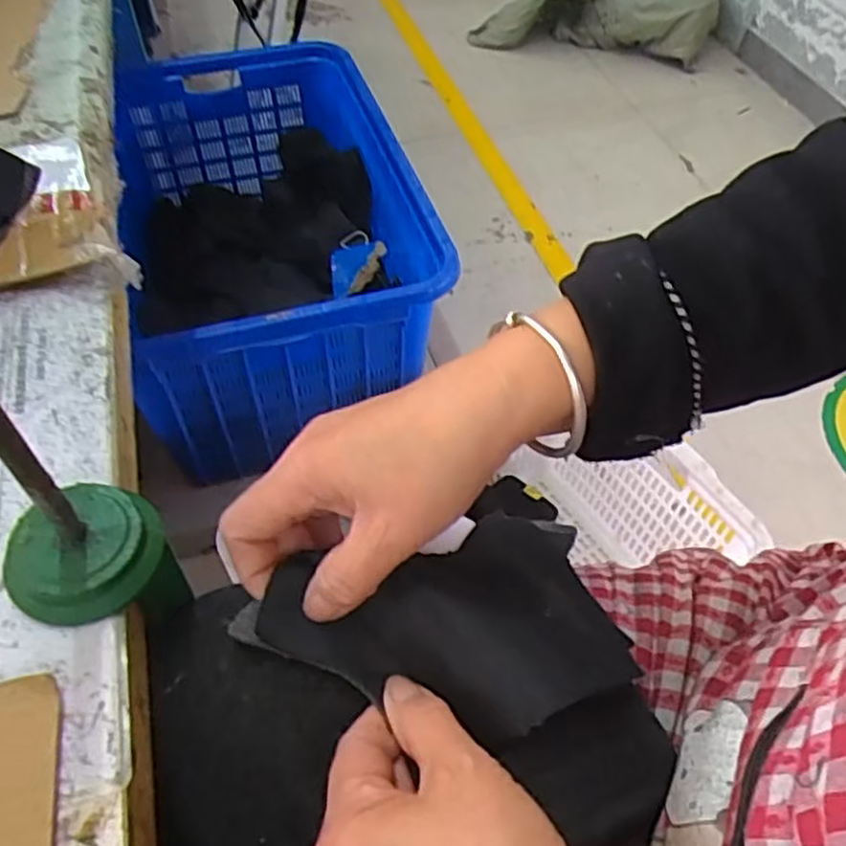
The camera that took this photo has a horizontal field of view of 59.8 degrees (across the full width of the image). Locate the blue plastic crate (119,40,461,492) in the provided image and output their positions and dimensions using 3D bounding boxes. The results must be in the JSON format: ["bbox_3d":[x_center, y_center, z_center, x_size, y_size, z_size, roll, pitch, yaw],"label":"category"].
[{"bbox_3d":[-0.280,-0.312,1.262,0.458,0.332,0.749,-13,53,-13],"label":"blue plastic crate"}]

